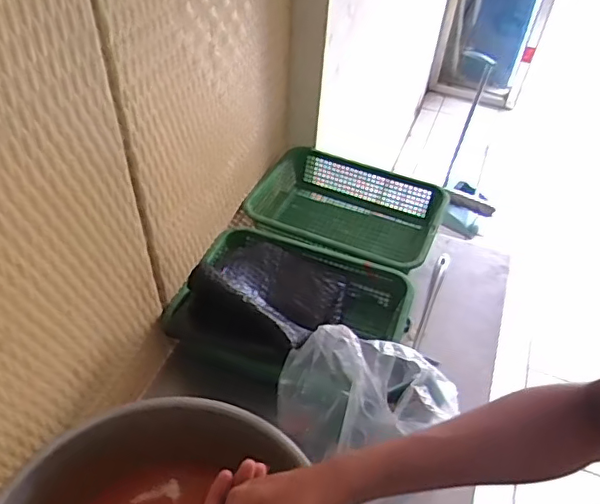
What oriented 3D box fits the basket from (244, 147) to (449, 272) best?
[{"bbox_3d":[0.081,-0.062,1.099,0.355,0.107,0.267,18,47,13],"label":"basket"}]

